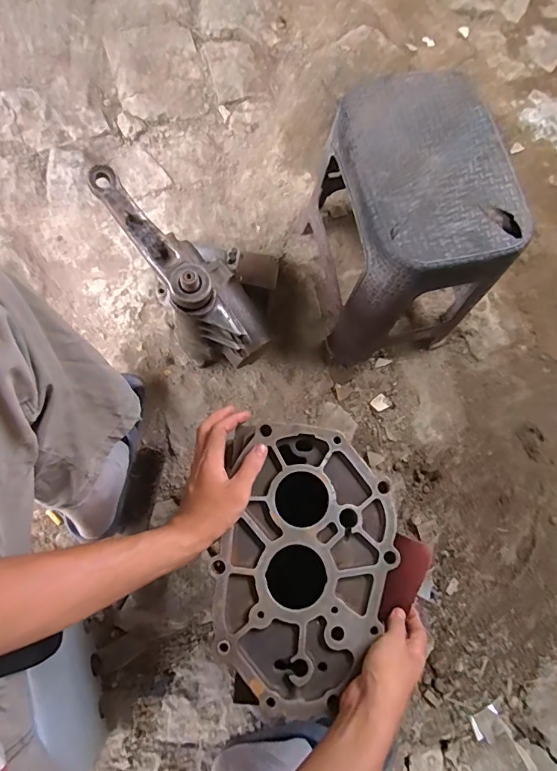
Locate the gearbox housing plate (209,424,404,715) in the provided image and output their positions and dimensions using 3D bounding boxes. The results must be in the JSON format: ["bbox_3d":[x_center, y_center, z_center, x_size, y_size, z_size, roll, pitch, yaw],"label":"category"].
[{"bbox_3d":[0.028,0.177,0.459,0.181,0.032,0.265,5,77,0],"label":"gearbox housing plate"}]

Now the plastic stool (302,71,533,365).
[{"bbox_3d":[0.186,-0.234,0.703,0.208,0.313,0.288,-8,74,-7],"label":"plastic stool"}]

